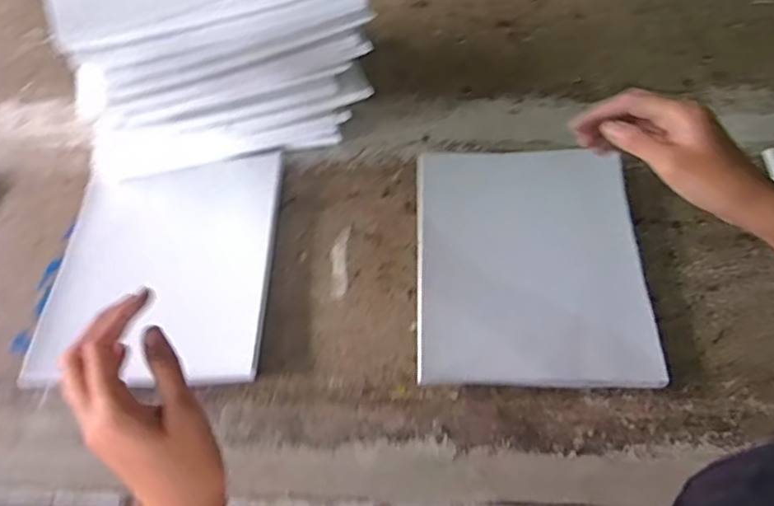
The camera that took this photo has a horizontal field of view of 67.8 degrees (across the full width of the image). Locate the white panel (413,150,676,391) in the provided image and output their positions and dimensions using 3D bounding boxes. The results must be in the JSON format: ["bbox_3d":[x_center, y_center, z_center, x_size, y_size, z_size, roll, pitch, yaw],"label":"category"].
[{"bbox_3d":[0.143,0.004,0.592,0.221,0.027,0.263,-1,60,3],"label":"white panel"}]

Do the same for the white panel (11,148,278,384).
[{"bbox_3d":[-0.234,0.010,0.616,0.220,0.022,0.261,0,60,3],"label":"white panel"}]

